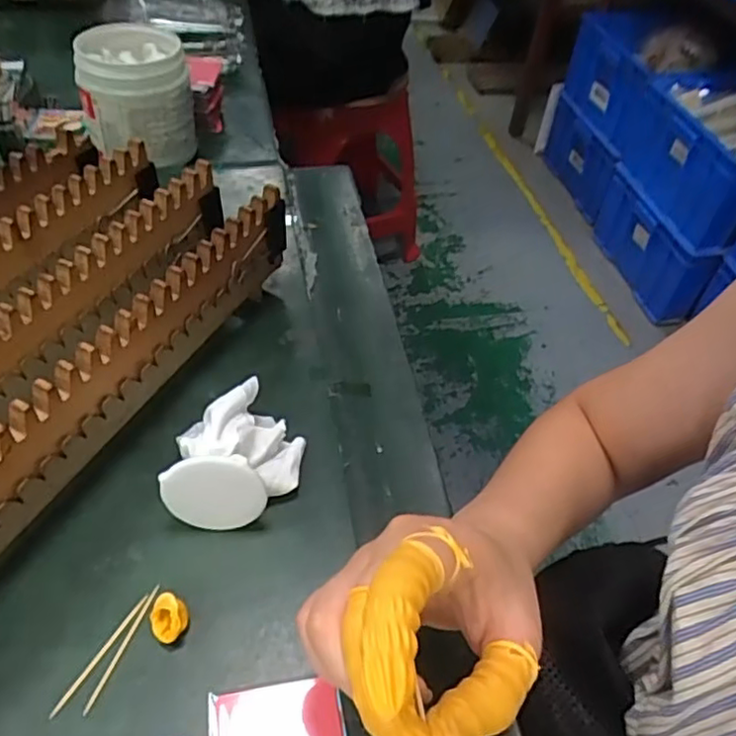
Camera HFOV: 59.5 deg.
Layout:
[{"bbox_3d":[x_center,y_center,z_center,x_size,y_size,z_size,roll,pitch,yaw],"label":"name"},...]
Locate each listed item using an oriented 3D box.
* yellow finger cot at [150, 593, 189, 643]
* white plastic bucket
[{"bbox_3d":[-0.095,0.119,0.306,0.017,0.016,0.020,-33,59,-31],"label":"yellow finger cot"},{"bbox_3d":[-0.214,-0.256,0.599,0.096,0.086,0.085,-12,50,-15],"label":"white plastic bucket"}]

